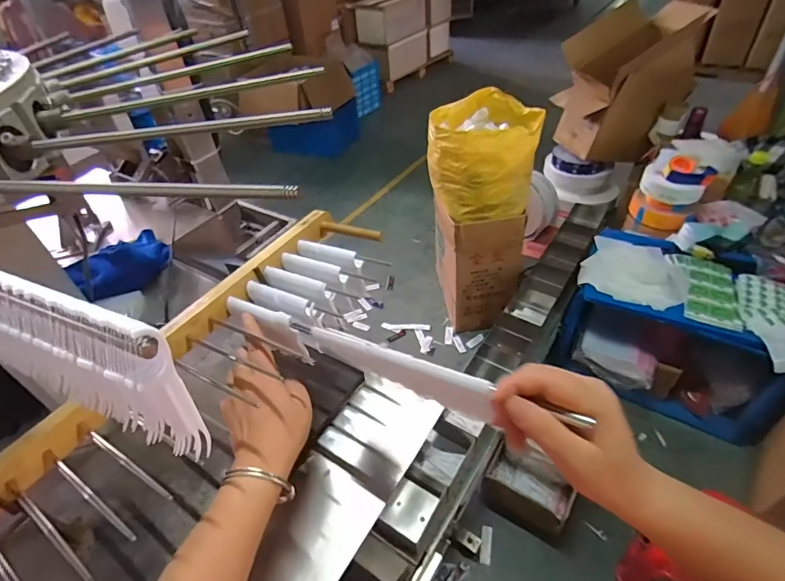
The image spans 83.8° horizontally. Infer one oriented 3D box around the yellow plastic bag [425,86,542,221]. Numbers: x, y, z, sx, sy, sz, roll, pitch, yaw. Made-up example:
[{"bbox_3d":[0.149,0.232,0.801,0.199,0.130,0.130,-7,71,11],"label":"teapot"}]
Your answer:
[{"bbox_3d":[0.319,-0.501,1.581,0.372,0.290,0.422,-2,43,4],"label":"yellow plastic bag"}]

